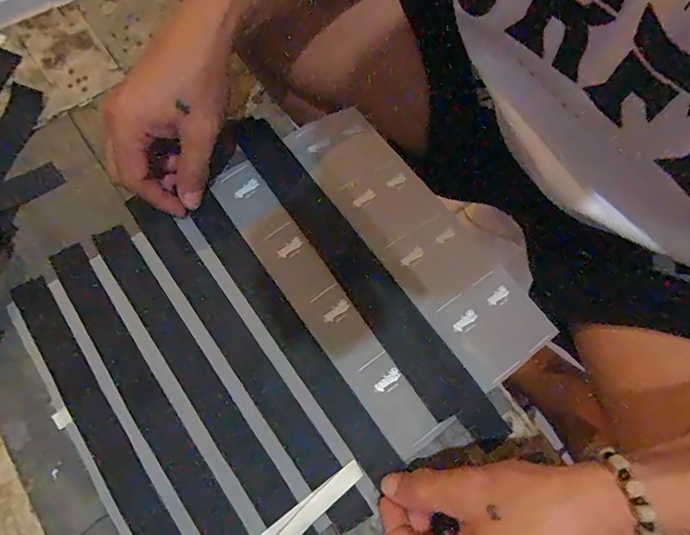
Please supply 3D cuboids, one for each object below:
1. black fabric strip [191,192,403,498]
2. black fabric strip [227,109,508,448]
[{"bbox_3d":[-0.042,0.046,0.327,0.025,0.010,0.240,-34,76,-12],"label":"black fabric strip"},{"bbox_3d":[0.009,-0.001,0.339,0.036,0.010,0.310,-35,76,-7],"label":"black fabric strip"}]

